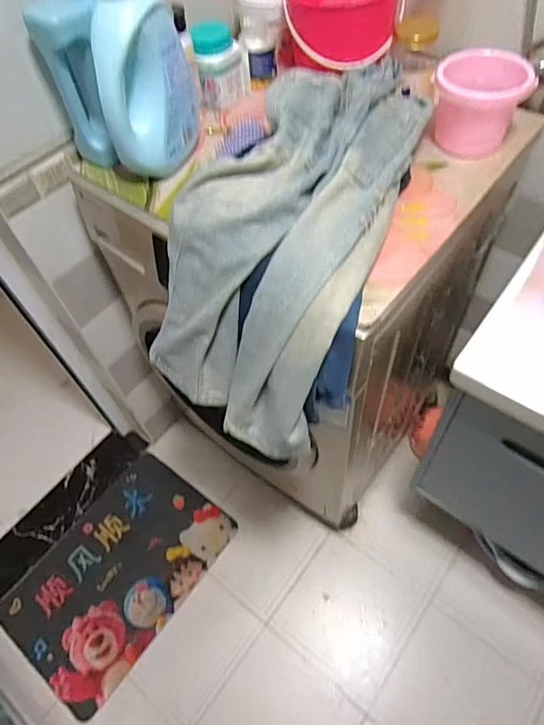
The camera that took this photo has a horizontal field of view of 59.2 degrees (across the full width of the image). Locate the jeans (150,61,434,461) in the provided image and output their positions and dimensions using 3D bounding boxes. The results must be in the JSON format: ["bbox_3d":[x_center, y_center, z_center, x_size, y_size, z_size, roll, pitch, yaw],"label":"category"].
[{"bbox_3d":[0.029,-0.184,0.729,0.282,0.280,0.525,21,60,18],"label":"jeans"}]

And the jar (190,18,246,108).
[{"bbox_3d":[-0.093,-0.532,0.850,0.082,0.124,0.066,-6,56,1],"label":"jar"}]

